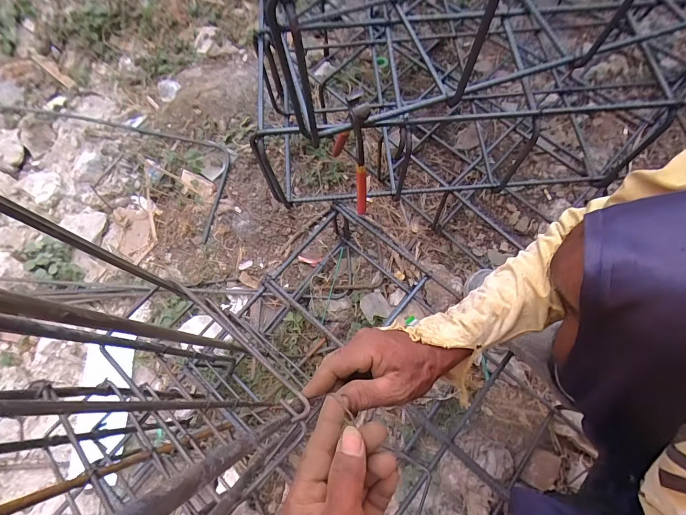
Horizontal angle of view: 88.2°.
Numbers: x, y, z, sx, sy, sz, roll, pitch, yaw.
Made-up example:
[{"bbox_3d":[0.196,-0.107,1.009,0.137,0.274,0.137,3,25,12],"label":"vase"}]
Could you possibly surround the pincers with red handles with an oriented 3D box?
[{"bbox_3d":[0.011,-0.168,0.525,0.022,0.201,0.123,-17,67,-6],"label":"pincers with red handles"}]

